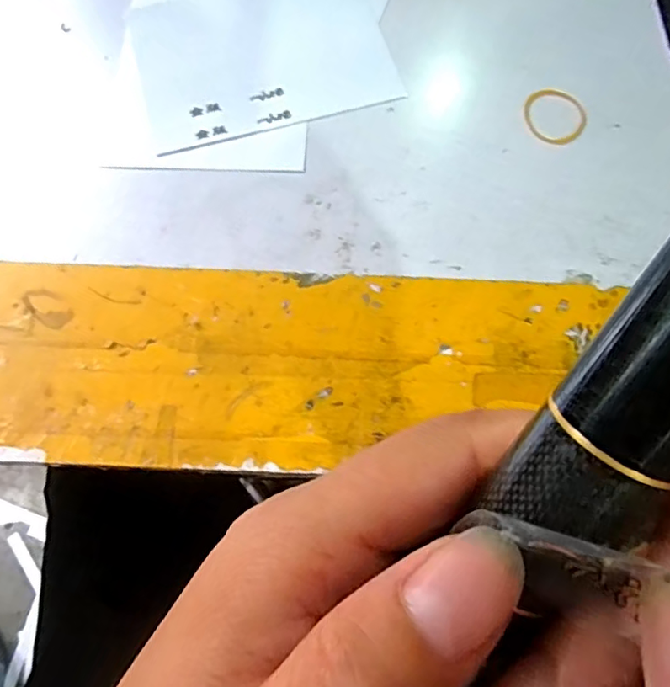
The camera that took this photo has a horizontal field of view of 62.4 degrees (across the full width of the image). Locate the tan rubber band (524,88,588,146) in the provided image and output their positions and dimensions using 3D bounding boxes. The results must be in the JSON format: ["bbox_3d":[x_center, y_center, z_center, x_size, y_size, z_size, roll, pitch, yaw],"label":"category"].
[{"bbox_3d":[0.139,-0.143,0.349,0.039,0.006,0.033,23,73,9],"label":"tan rubber band"}]

